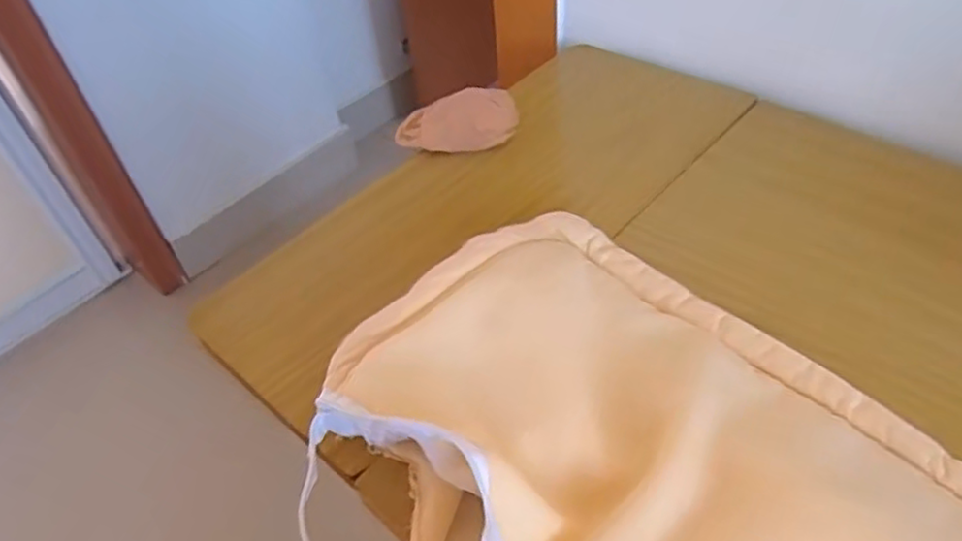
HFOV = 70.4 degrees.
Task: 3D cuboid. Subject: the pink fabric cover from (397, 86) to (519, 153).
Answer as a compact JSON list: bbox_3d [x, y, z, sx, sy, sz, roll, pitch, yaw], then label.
[{"bbox_3d":[-0.019,-0.115,0.529,0.092,0.019,0.060,-11,46,-4],"label":"pink fabric cover"}]

